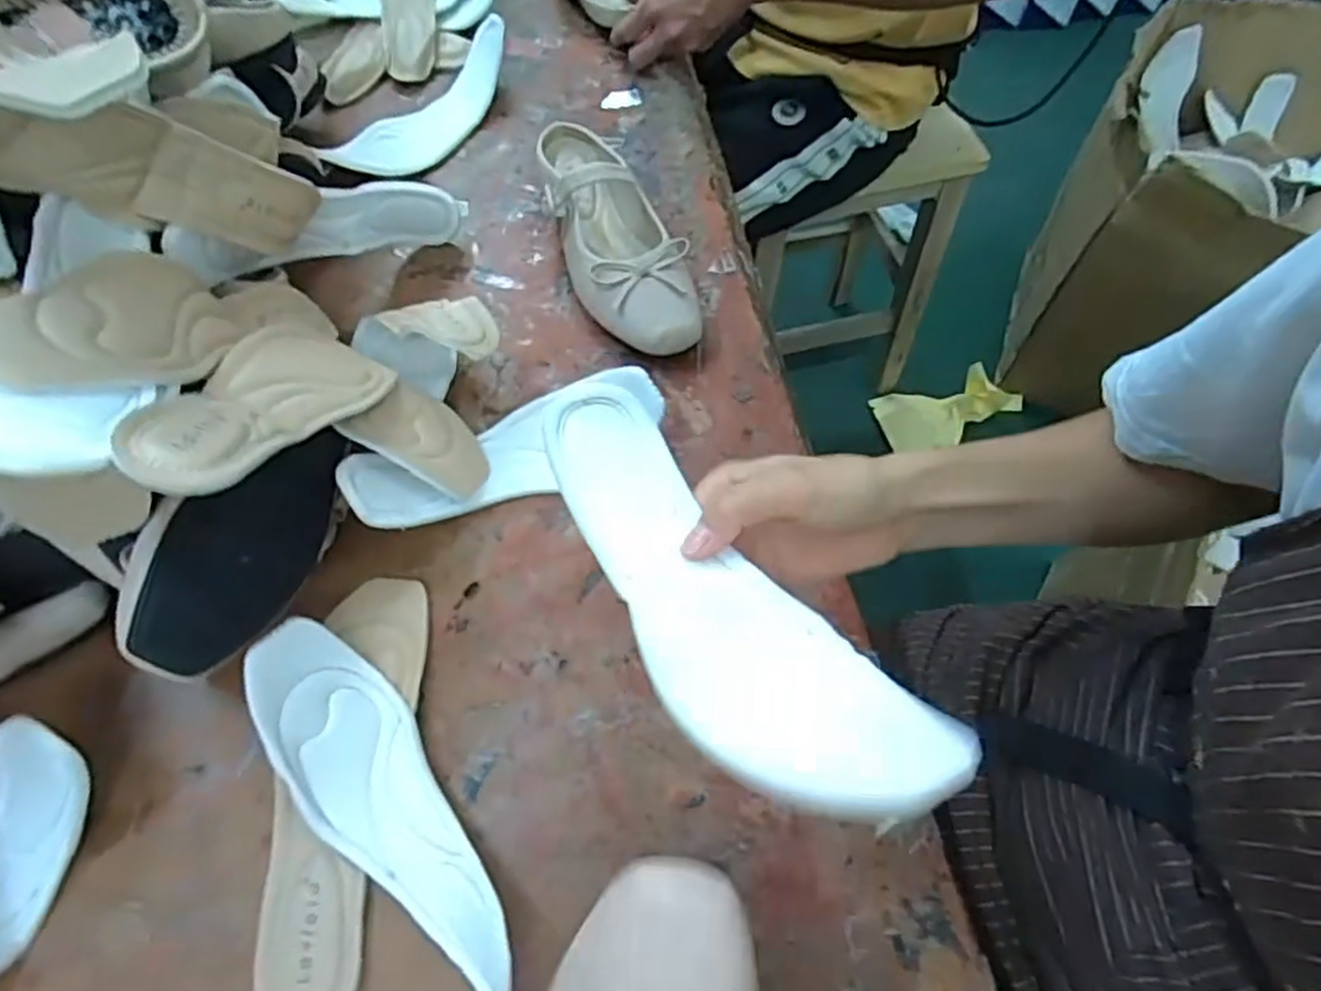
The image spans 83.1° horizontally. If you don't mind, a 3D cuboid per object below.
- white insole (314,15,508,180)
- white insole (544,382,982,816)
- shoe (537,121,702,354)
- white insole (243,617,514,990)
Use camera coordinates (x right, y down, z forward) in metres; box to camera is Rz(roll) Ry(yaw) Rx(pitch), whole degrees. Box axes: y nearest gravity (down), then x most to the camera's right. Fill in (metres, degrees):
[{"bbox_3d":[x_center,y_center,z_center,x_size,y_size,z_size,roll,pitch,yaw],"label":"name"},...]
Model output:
[{"bbox_3d":[-0.211,-0.347,0.662,0.073,0.041,0.208,31,67,14],"label":"white insole"},{"bbox_3d":[0.017,0.037,0.300,0.074,0.036,0.218,-31,57,-15],"label":"white insole"},{"bbox_3d":[-0.038,-0.214,0.583,0.081,0.069,0.241,-14,64,-8],"label":"shoe"},{"bbox_3d":[-0.149,0.167,0.392,0.065,0.068,0.208,-30,67,-15],"label":"white insole"}]

